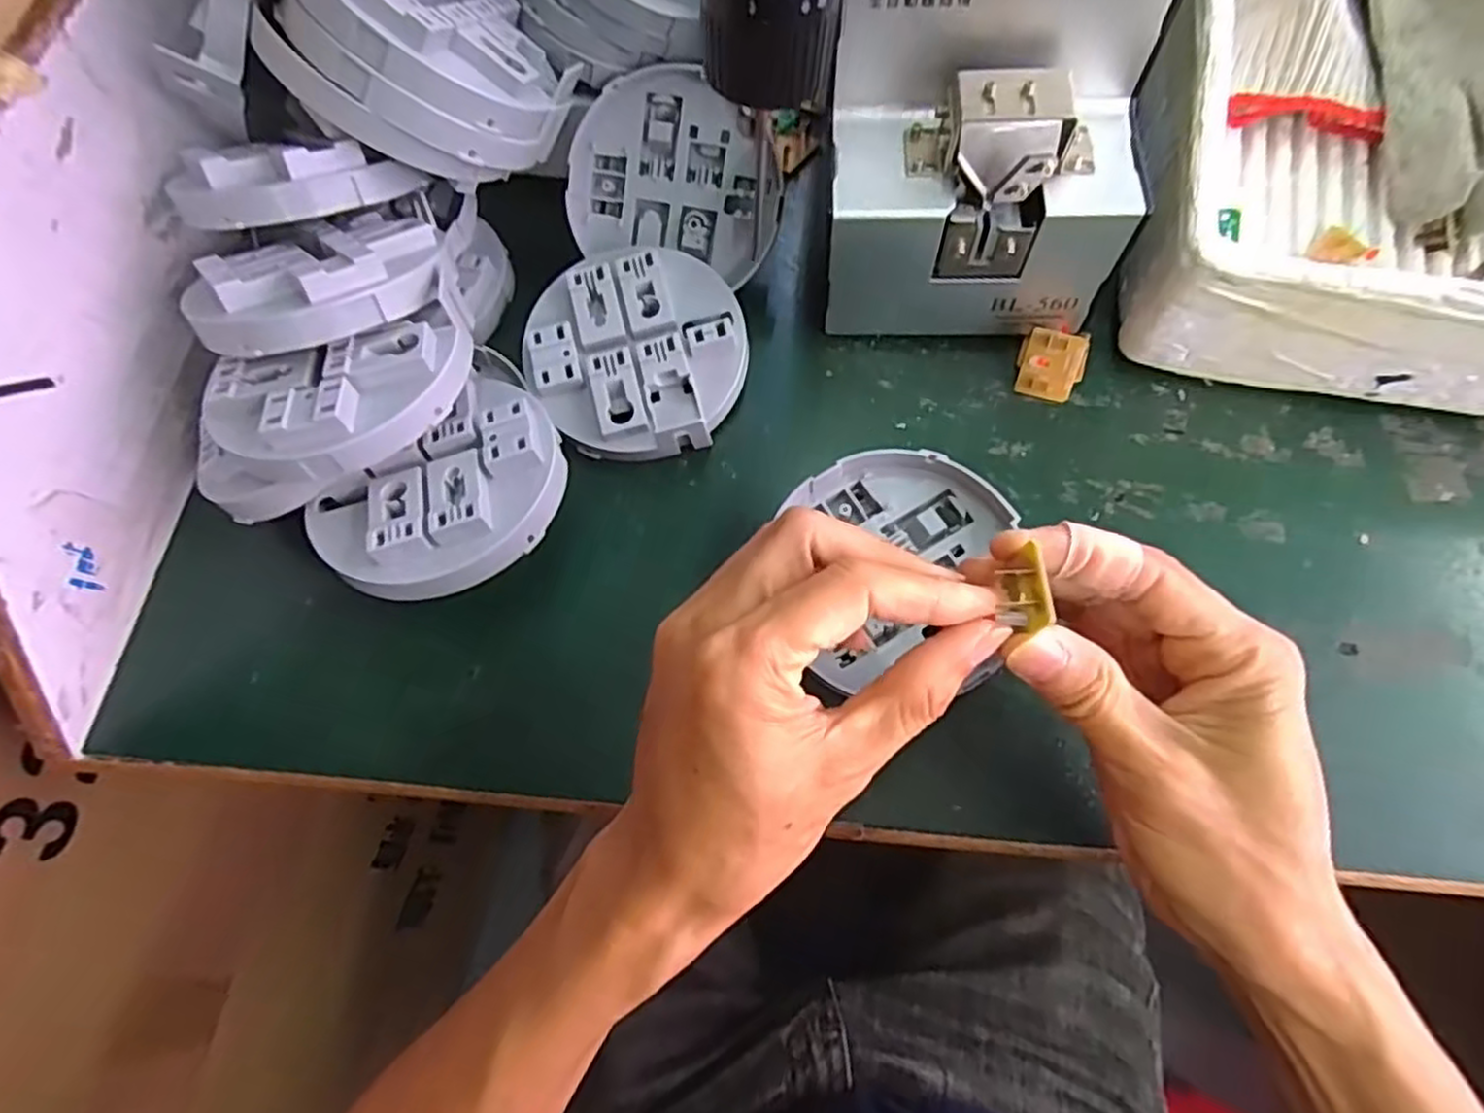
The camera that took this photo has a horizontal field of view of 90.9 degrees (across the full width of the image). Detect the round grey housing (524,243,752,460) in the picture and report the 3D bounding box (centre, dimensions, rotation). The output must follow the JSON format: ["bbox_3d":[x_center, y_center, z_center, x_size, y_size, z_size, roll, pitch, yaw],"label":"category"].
[{"bbox_3d":[-0.048,-0.095,0.342,0.098,0.024,0.097,-6,80,-1],"label":"round grey housing"}]

